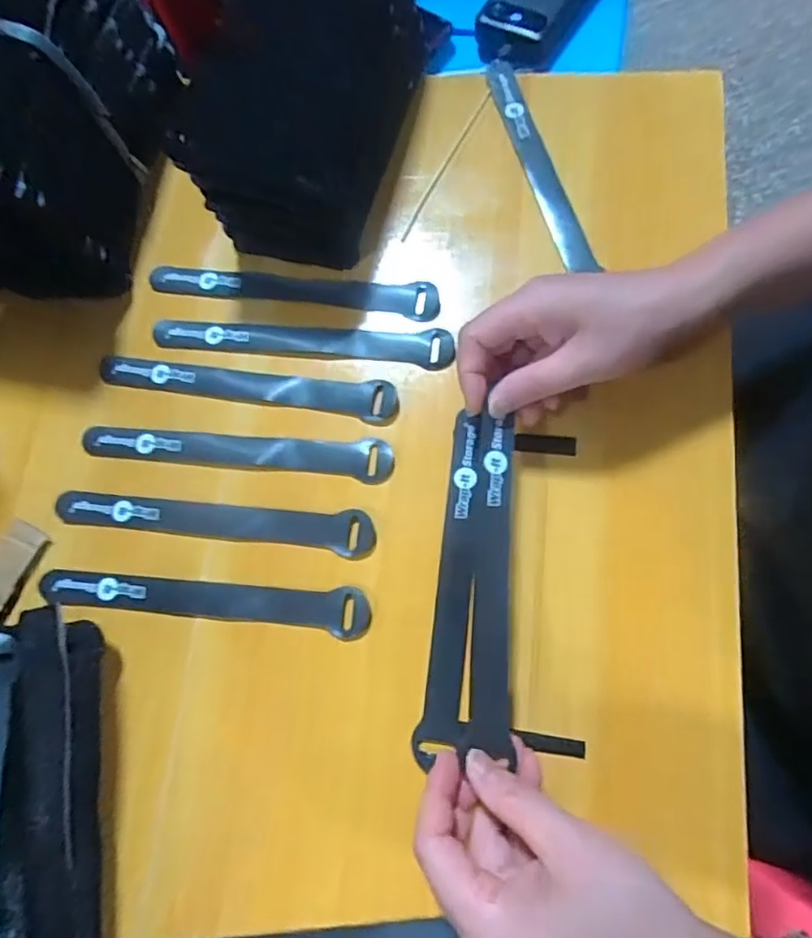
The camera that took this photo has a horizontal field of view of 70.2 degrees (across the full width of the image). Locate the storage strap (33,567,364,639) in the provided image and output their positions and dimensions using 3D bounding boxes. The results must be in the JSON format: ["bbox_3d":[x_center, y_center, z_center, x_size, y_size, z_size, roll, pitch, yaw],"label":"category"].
[{"bbox_3d":[-0.124,0.077,0.348,0.208,0.004,0.026,4,79,11],"label":"storage strap"}]

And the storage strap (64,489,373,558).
[{"bbox_3d":[-0.122,0.031,0.361,0.208,0.004,0.026,6,78,11],"label":"storage strap"}]

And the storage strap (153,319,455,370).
[{"bbox_3d":[-0.070,-0.085,0.378,0.201,0.004,0.026,7,71,10],"label":"storage strap"}]

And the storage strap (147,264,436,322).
[{"bbox_3d":[-0.080,-0.123,0.395,0.207,0.007,0.024,9,78,11],"label":"storage strap"}]

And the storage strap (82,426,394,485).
[{"bbox_3d":[-0.112,-0.013,0.371,0.208,0.004,0.025,5,76,11],"label":"storage strap"}]

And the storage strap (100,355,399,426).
[{"bbox_3d":[-0.107,-0.055,0.376,0.206,0.004,0.024,10,80,12],"label":"storage strap"}]

